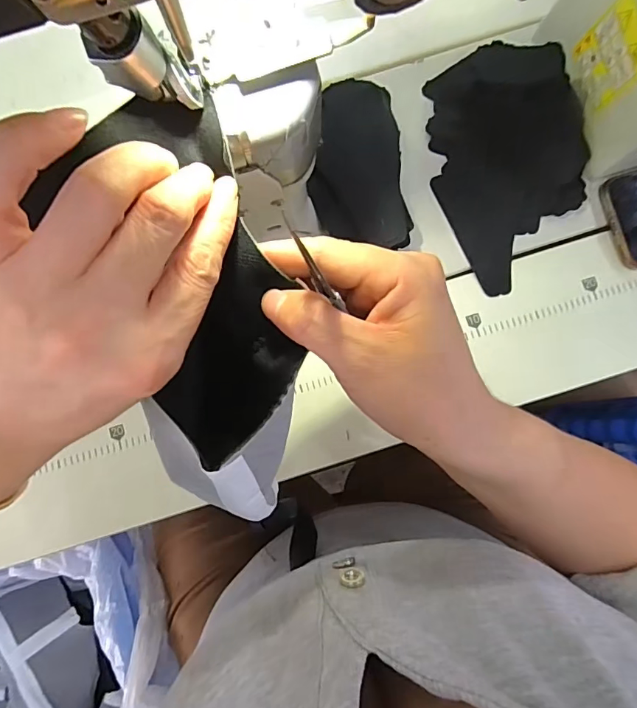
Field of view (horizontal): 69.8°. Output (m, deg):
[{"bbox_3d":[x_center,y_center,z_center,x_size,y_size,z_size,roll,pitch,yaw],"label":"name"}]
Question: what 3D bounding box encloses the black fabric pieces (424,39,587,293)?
[{"bbox_3d":[0.151,-0.152,0.359,0.109,0.050,0.182,-18,82,-2],"label":"black fabric pieces"}]

